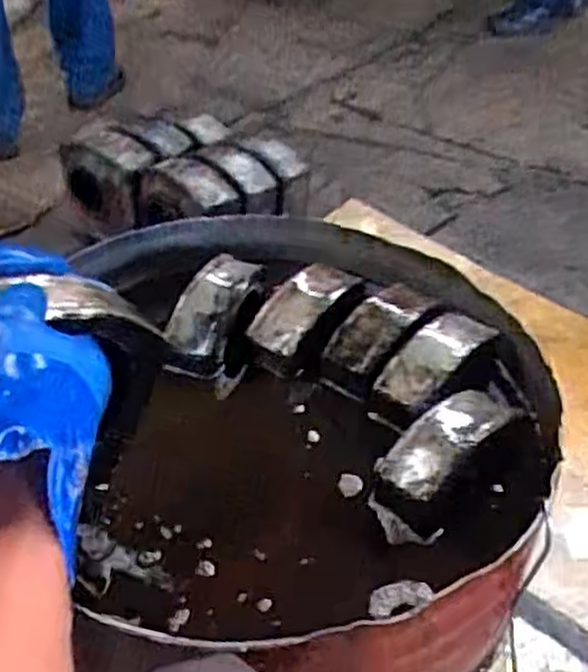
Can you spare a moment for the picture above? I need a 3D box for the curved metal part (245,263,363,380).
[{"bbox_3d":[0.010,-0.035,0.848,0.064,0.057,0.152,24,59,22],"label":"curved metal part"}]

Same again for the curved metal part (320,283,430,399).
[{"bbox_3d":[0.087,-0.010,0.828,0.062,0.048,0.148,27,59,26],"label":"curved metal part"}]

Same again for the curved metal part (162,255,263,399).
[{"bbox_3d":[-0.084,-0.019,0.864,0.081,0.093,0.155,11,40,8],"label":"curved metal part"}]

